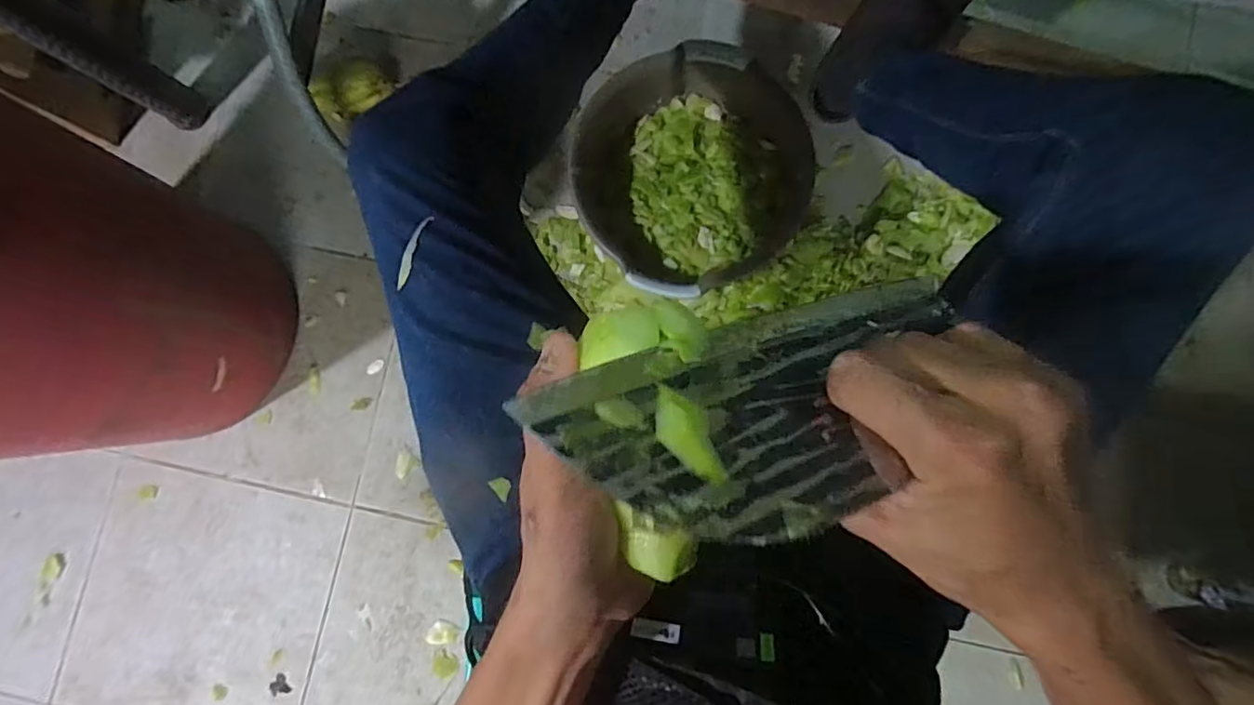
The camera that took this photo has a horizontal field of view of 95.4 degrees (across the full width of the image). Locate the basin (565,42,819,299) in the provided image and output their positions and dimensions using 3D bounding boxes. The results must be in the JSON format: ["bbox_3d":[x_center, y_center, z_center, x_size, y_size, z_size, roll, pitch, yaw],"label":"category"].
[{"bbox_3d":[0.096,-0.268,0.874,0.332,0.119,0.323,0,84,1],"label":"basin"}]

